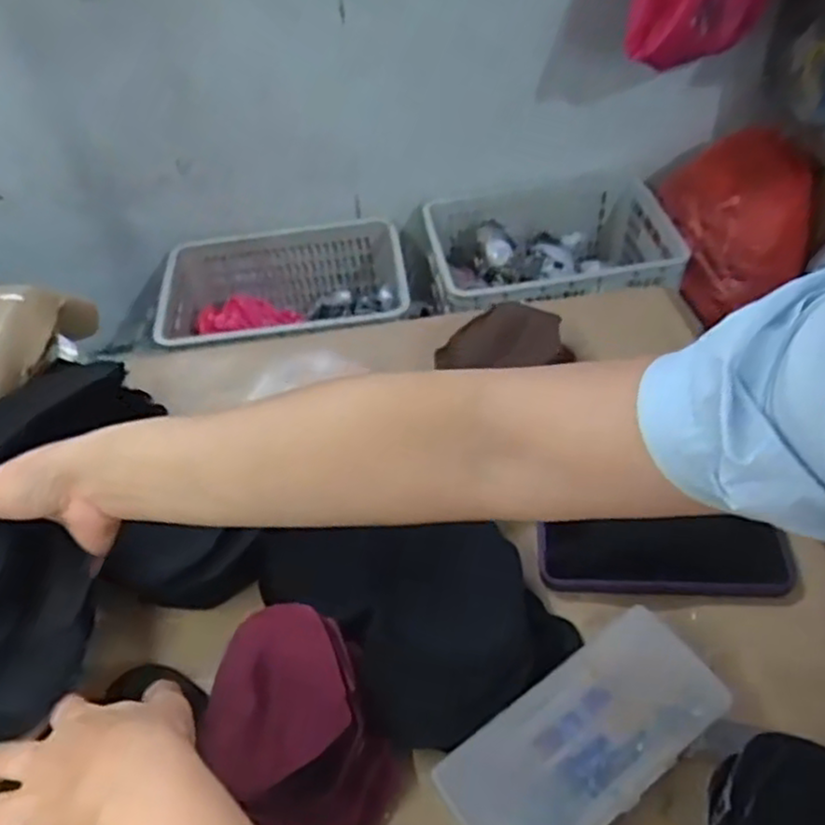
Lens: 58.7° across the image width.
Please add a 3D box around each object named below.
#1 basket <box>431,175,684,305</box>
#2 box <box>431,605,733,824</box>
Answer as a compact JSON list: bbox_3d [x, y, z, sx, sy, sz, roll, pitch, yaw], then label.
[{"bbox_3d":[0.295,-0.315,1.564,0.505,0.193,0.326,-4,46,2],"label":"basket"},{"bbox_3d":[0.093,0.185,0.408,0.161,0.037,0.074,-29,50,-21],"label":"box"}]

